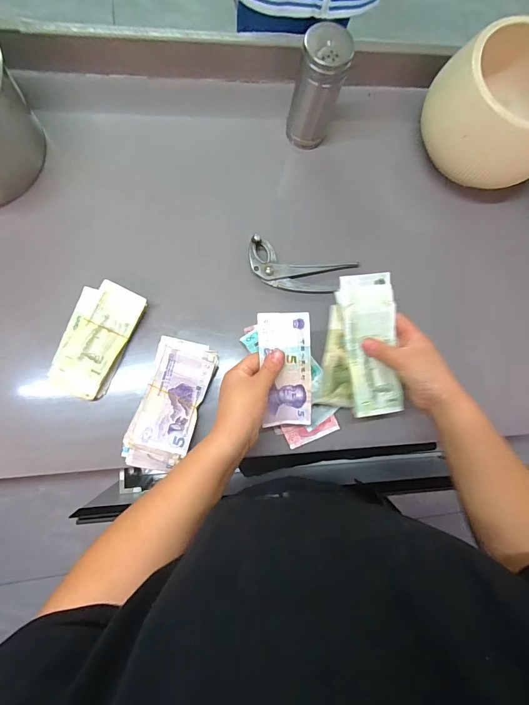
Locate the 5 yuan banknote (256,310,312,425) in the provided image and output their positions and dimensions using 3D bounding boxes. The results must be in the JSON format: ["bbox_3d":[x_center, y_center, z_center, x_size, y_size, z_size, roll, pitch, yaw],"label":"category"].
[{"bbox_3d":[0.026,0.019,0.413,0.059,0.010,0.129,-4,93,-3],"label":"5 yuan banknote"}]

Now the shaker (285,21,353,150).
[{"bbox_3d":[0.069,-0.341,0.468,0.058,0.138,0.057,1,82,-7],"label":"shaker"}]

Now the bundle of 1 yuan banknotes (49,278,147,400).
[{"bbox_3d":[-0.222,-0.019,0.459,0.082,0.022,0.148,24,80,-3],"label":"bundle of 1 yuan banknotes"}]

